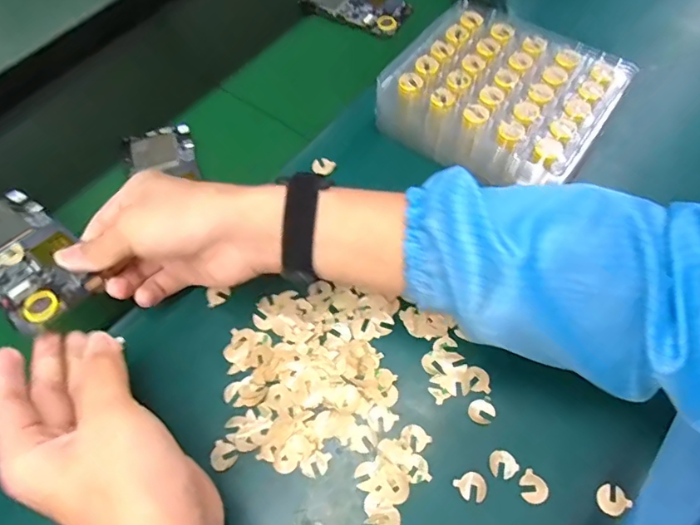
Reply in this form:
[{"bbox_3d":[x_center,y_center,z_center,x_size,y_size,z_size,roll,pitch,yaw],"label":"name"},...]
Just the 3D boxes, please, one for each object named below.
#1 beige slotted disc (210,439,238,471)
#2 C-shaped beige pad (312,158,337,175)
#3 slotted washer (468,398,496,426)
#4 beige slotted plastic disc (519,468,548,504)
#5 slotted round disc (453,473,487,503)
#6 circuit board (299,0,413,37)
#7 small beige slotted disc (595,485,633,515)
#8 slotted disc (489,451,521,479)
[{"bbox_3d":[-0.085,0.129,0.332,0.017,0.004,0.018,-2,60,3],"label":"beige slotted disc"},{"bbox_3d":[-0.024,-0.087,0.448,0.019,0.004,0.017,32,77,-7],"label":"C-shaped beige pad"},{"bbox_3d":[0.091,0.103,0.342,0.017,0.004,0.017,31,66,20],"label":"slotted washer"},{"bbox_3d":[0.118,0.145,0.318,0.017,0.004,0.018,-2,56,3],"label":"beige slotted plastic disc"},{"bbox_3d":[0.079,0.145,0.319,0.018,0.004,0.018,-2,60,3],"label":"slotted round disc"},{"bbox_3d":[0.006,-0.303,0.580,0.120,0.014,0.063,25,64,17],"label":"circuit board"},{"bbox_3d":[0.166,0.150,0.313,0.020,0.004,0.017,-22,61,-9],"label":"small beige slotted disc"},{"bbox_3d":[0.101,0.133,0.326,0.018,0.004,0.018,-4,59,6],"label":"slotted disc"}]

